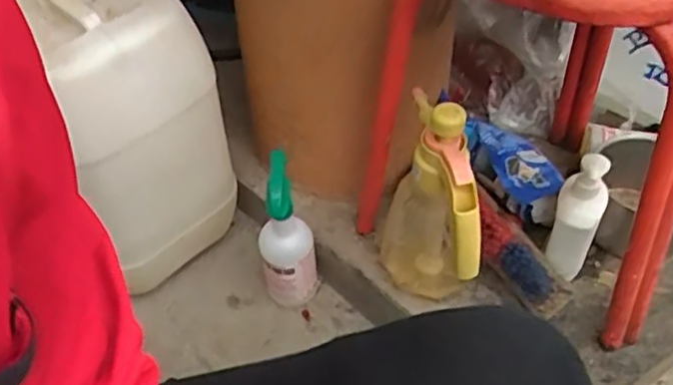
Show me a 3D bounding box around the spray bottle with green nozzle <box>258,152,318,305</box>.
[{"bbox_3d":[-0.067,0.058,0.892,0.071,0.243,0.060,-8,46,-4],"label":"spray bottle with green nozzle"}]

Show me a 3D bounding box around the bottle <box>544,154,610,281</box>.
[{"bbox_3d":[0.298,0.029,0.831,0.054,0.171,0.056,18,49,20],"label":"bottle"}]

